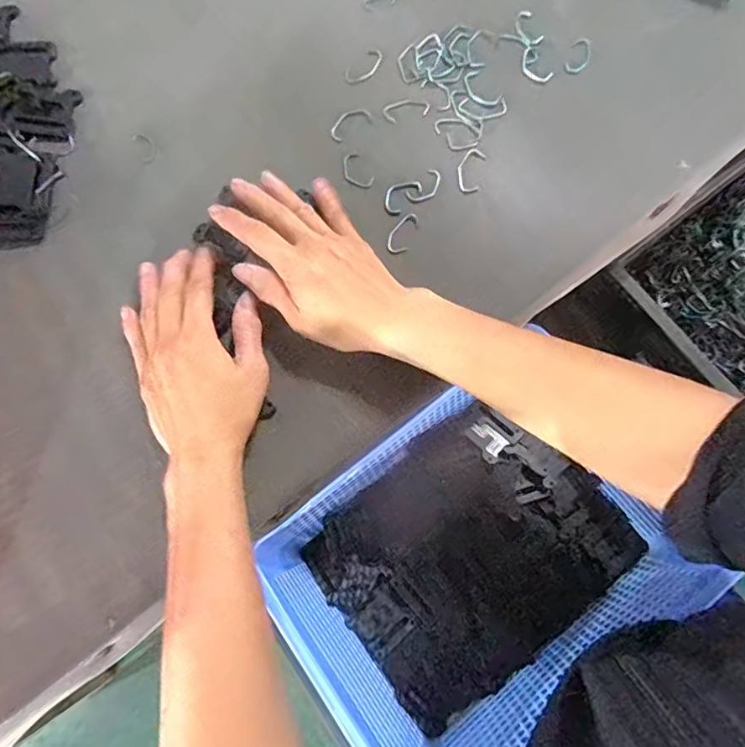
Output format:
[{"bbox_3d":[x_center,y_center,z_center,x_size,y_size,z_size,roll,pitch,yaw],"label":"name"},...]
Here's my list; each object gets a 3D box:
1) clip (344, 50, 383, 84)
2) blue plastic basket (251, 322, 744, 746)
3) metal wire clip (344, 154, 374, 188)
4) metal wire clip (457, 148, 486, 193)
[{"bbox_3d":[-0.006,-0.249,0.420,0.037,0.004,0.017,-42,79,-9],"label":"clip"},{"bbox_3d":[0.080,0.151,0.406,0.276,0.091,0.217,-35,80,-8],"label":"blue plastic basket"},{"bbox_3d":[-0.013,-0.155,0.397,0.018,0.004,0.031,-31,78,-7],"label":"metal wire clip"},{"bbox_3d":[0.075,-0.157,0.398,0.019,0.004,0.041,13,77,4],"label":"metal wire clip"}]

